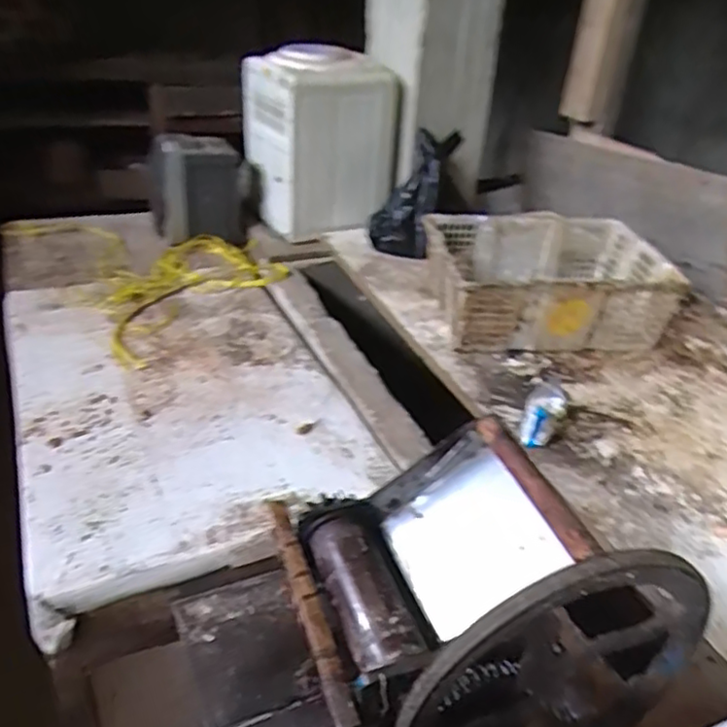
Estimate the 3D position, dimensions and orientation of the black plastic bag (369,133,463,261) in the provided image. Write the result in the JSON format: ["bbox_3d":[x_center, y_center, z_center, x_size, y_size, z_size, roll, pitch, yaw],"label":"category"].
[{"bbox_3d":[0.133,-0.436,1.642,0.154,0.331,0.110,34,12,39],"label":"black plastic bag"}]

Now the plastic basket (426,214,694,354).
[{"bbox_3d":[0.382,-0.170,1.388,0.457,0.183,0.350,0,33,-5],"label":"plastic basket"}]

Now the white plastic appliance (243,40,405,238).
[{"bbox_3d":[-0.130,-0.618,1.802,0.356,0.441,0.372,-9,35,-19],"label":"white plastic appliance"}]

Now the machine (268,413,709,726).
[{"bbox_3d":[0.084,0.193,0.562,0.280,0.258,0.257,-11,36,-21],"label":"machine"}]

